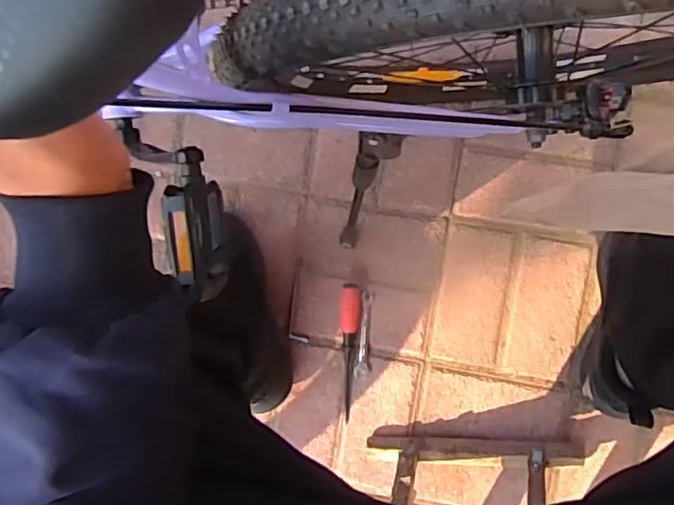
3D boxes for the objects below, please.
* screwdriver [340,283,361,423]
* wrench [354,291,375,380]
[{"bbox_3d":[0.018,0.145,0.858,0.030,0.025,0.198,2,93,8],"label":"screwdriver"},{"bbox_3d":[0.042,0.121,0.865,0.023,0.006,0.120,6,94,8],"label":"wrench"}]

